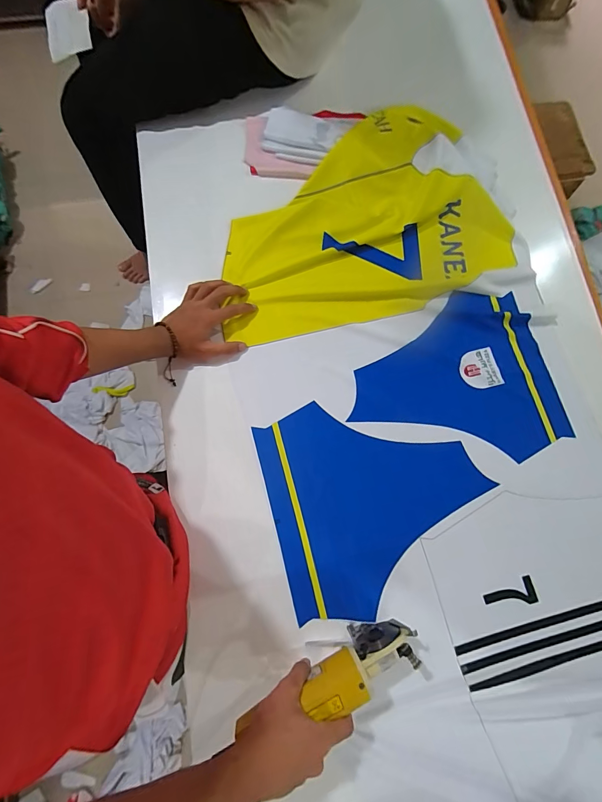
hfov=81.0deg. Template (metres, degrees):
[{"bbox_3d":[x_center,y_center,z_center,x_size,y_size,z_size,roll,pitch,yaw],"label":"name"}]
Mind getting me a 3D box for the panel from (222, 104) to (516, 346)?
[{"bbox_3d":[0.091,-0.302,0.622,0.495,0.031,0.327,-22,85,-3],"label":"panel"}]

